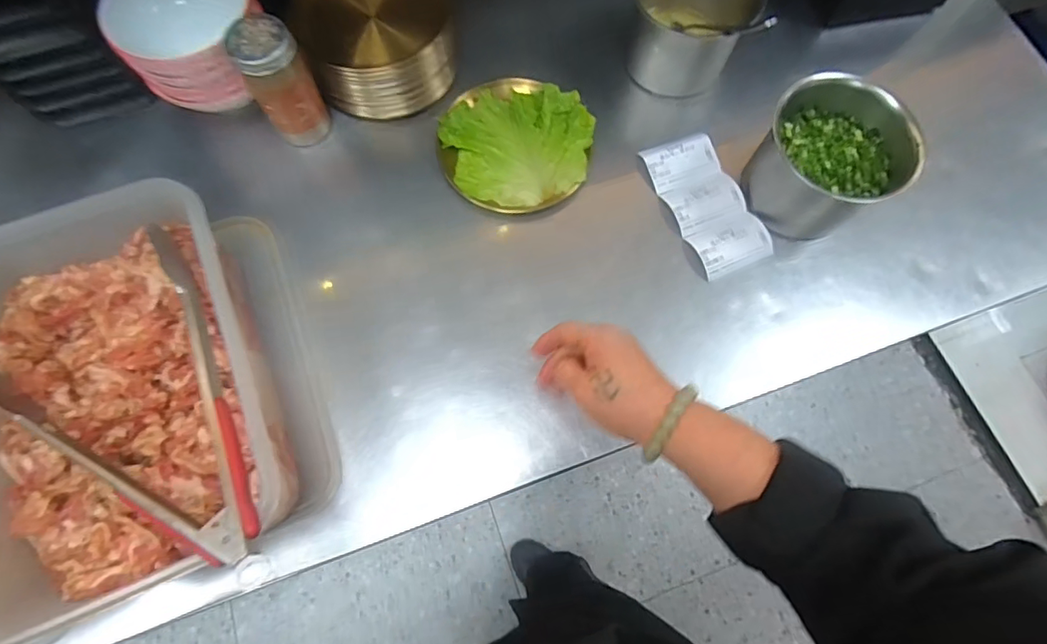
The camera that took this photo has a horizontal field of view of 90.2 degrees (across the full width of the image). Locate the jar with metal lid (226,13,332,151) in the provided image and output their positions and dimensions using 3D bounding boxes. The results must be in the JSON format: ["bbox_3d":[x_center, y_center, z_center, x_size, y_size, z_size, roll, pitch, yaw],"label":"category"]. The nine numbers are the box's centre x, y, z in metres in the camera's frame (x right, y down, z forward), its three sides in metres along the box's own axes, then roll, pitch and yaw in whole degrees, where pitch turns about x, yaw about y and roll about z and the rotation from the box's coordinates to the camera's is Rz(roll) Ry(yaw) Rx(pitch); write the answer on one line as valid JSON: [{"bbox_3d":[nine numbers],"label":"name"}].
[{"bbox_3d":[-0.237,-0.233,0.519,0.058,0.125,0.048,-31,75,-10],"label":"jar with metal lid"}]

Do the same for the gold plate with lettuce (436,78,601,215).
[{"bbox_3d":[-0.008,-0.191,0.558,0.157,0.021,0.152,0,72,-1],"label":"gold plate with lettuce"}]

